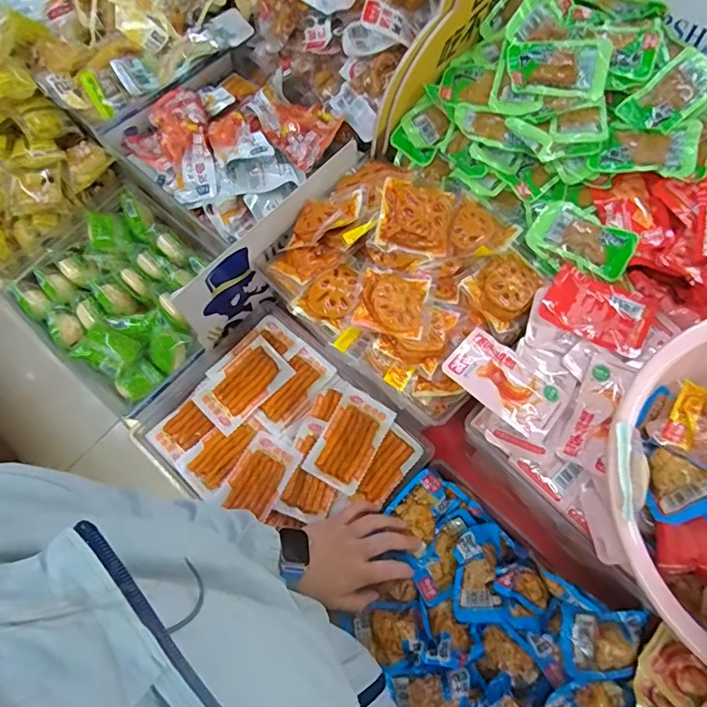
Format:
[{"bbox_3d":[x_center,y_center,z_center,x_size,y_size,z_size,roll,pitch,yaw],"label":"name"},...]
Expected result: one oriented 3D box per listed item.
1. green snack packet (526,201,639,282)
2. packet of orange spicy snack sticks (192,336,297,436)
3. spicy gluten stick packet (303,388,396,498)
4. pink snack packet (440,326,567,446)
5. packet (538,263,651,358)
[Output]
[{"bbox_3d":[0.265,-0.130,0.579,0.111,0.027,0.068,33,75,12],"label":"green snack packet"},{"bbox_3d":[-0.142,0.040,0.648,0.119,0.014,0.071,-43,75,-13],"label":"packet of orange spicy snack sticks"},{"bbox_3d":[-0.004,0.107,0.620,0.071,0.017,0.118,28,74,10],"label":"spicy gluten stick packet"},{"bbox_3d":[0.167,0.032,0.545,0.128,0.011,0.069,40,76,13],"label":"pink snack packet"},{"bbox_3d":[0.276,-0.048,0.568,0.114,0.012,0.069,30,74,11],"label":"packet"}]

